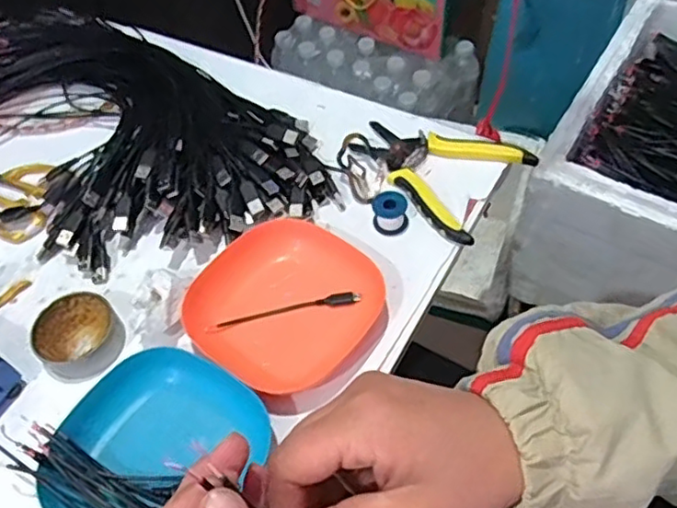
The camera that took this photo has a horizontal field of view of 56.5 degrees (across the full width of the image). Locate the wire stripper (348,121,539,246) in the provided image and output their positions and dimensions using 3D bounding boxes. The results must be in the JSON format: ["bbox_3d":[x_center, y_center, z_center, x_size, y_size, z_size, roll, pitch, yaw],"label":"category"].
[{"bbox_3d":[0.083,-0.080,0.581,0.152,0.018,0.115,29,62,22],"label":"wire stripper"}]

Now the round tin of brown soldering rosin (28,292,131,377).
[{"bbox_3d":[-0.205,0.065,0.501,0.068,0.027,0.061,36,65,25],"label":"round tin of brown soldering rosin"}]

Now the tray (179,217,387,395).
[{"bbox_3d":[-0.044,0.036,0.498,0.127,0.028,0.133,31,63,23],"label":"tray"}]

